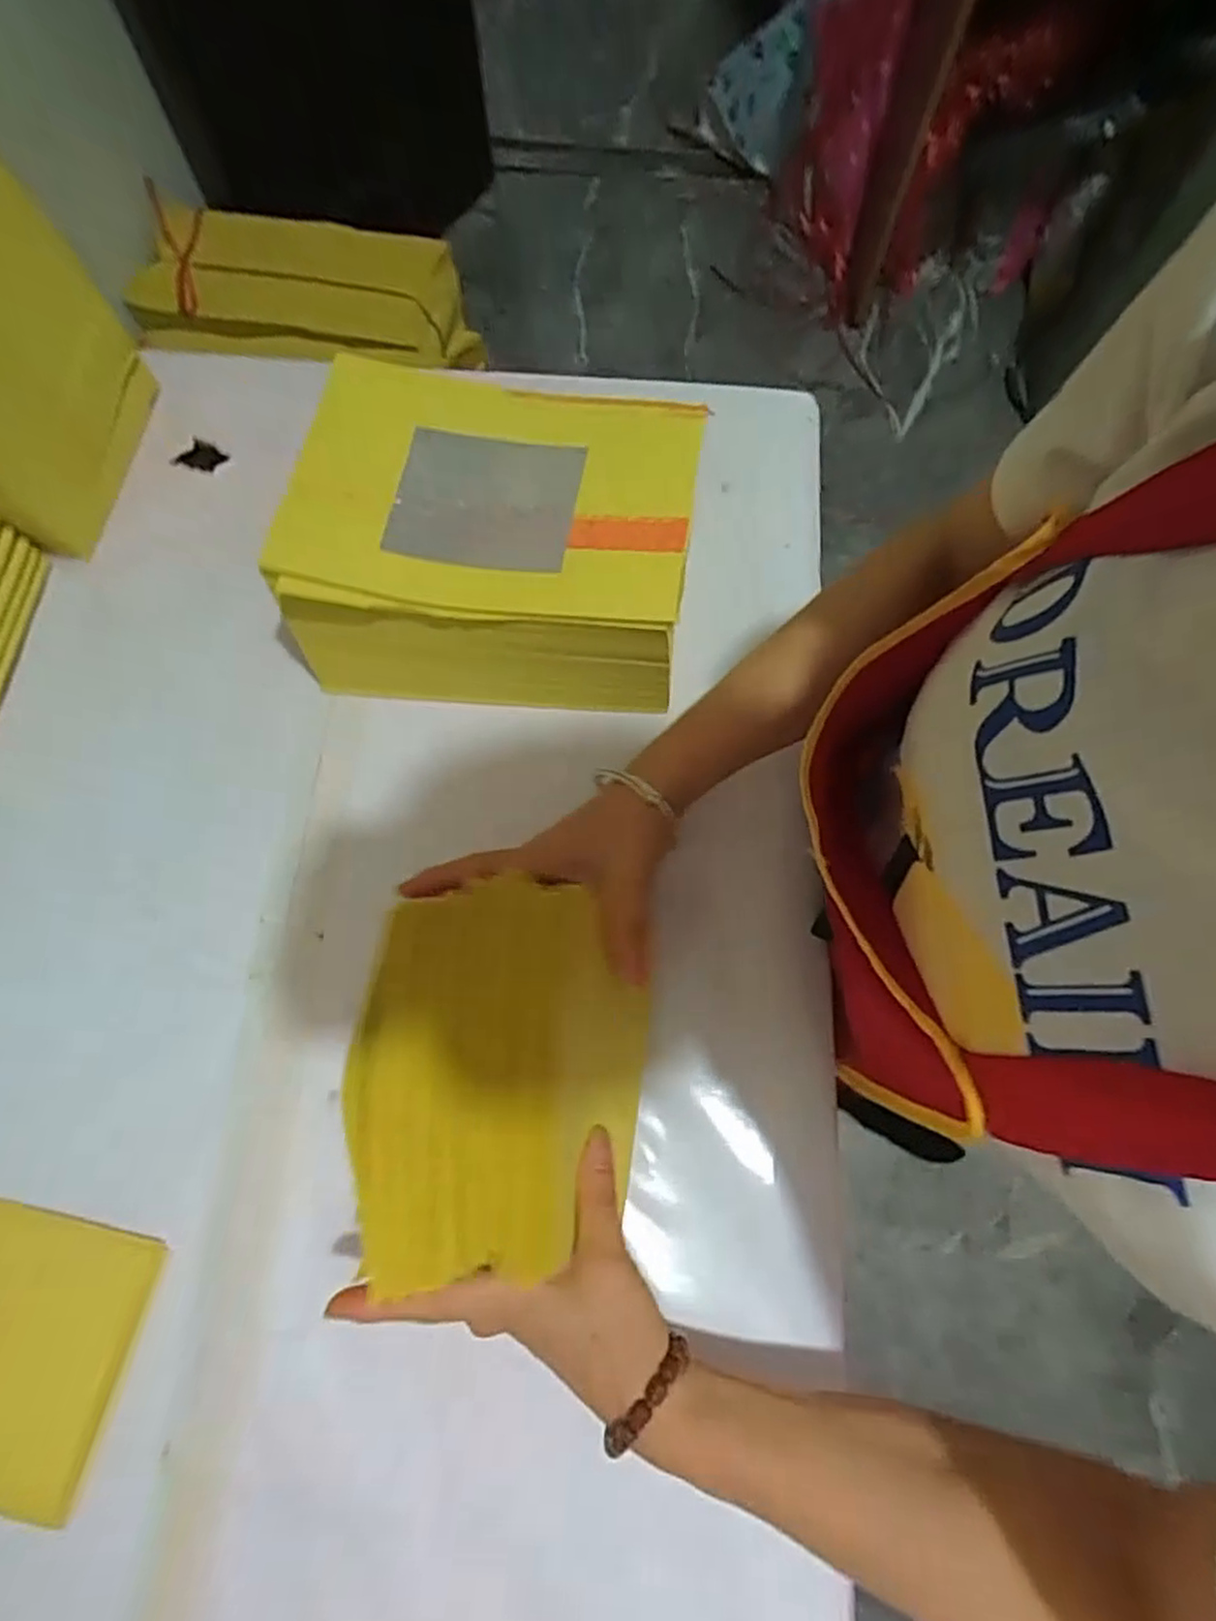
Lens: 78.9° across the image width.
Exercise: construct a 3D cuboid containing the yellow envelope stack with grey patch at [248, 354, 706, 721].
[{"bbox_3d":[-0.068,-0.164,0.460,0.228,0.113,0.161,4,72,1],"label":"yellow envelope stack with grey patch"}]

